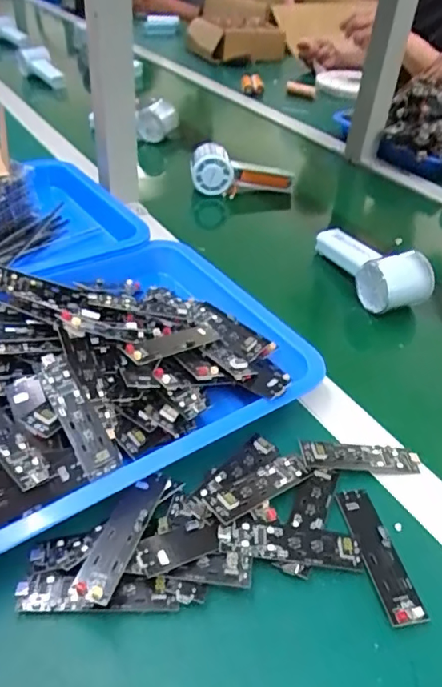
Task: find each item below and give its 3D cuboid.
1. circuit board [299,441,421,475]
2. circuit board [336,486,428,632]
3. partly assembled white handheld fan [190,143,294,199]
[{"bbox_3d":[0.105,0.085,0.388,0.091,0.006,0.023,6,52,-14],"label":"circuit board"},{"bbox_3d":[0.100,0.133,0.335,0.025,0.007,0.091,-5,41,-11],"label":"circuit board"},{"bbox_3d":[0.032,-0.254,0.766,0.152,0.059,0.051,1,41,-5],"label":"partly assembled white handheld fan"}]

